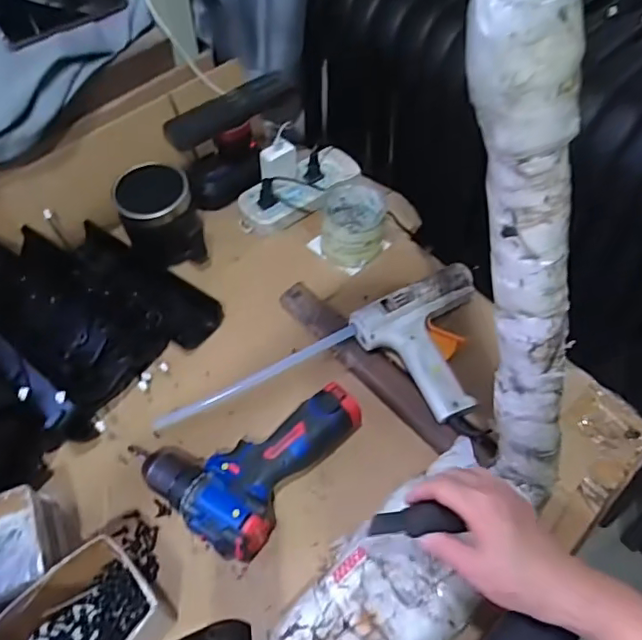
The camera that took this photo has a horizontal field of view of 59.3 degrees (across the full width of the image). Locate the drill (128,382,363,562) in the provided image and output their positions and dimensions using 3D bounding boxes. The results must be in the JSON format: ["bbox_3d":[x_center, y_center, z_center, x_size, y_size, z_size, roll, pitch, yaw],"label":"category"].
[{"bbox_3d":[-0.076,0.125,0.597,0.169,0.059,0.206,38,64,22],"label":"drill"}]

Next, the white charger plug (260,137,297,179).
[{"bbox_3d":[-0.059,-0.219,0.785,0.050,0.051,0.029,-37,64,-22],"label":"white charger plug"}]

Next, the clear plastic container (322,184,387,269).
[{"bbox_3d":[0.042,-0.125,0.743,0.083,0.068,0.092,7,57,5],"label":"clear plastic container"}]

